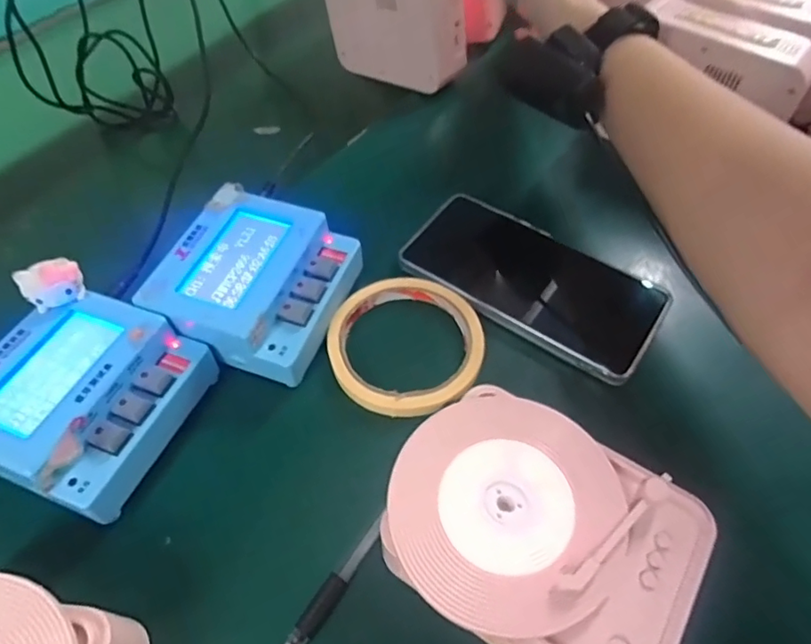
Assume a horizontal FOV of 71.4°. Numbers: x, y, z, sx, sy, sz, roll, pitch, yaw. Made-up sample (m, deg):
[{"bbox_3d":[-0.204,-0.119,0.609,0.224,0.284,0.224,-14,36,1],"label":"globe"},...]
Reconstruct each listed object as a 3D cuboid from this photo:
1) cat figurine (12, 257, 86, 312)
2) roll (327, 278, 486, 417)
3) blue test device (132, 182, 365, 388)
[{"bbox_3d":[-0.193,-0.019,0.311,0.030,0.027,0.016,-21,57,-12],"label":"cat figurine"},{"bbox_3d":[0.000,0.013,0.344,0.091,0.011,0.090,-1,55,1],"label":"roll"},{"bbox_3d":[-0.089,-0.023,0.349,0.098,0.047,0.103,19,58,15],"label":"blue test device"}]

